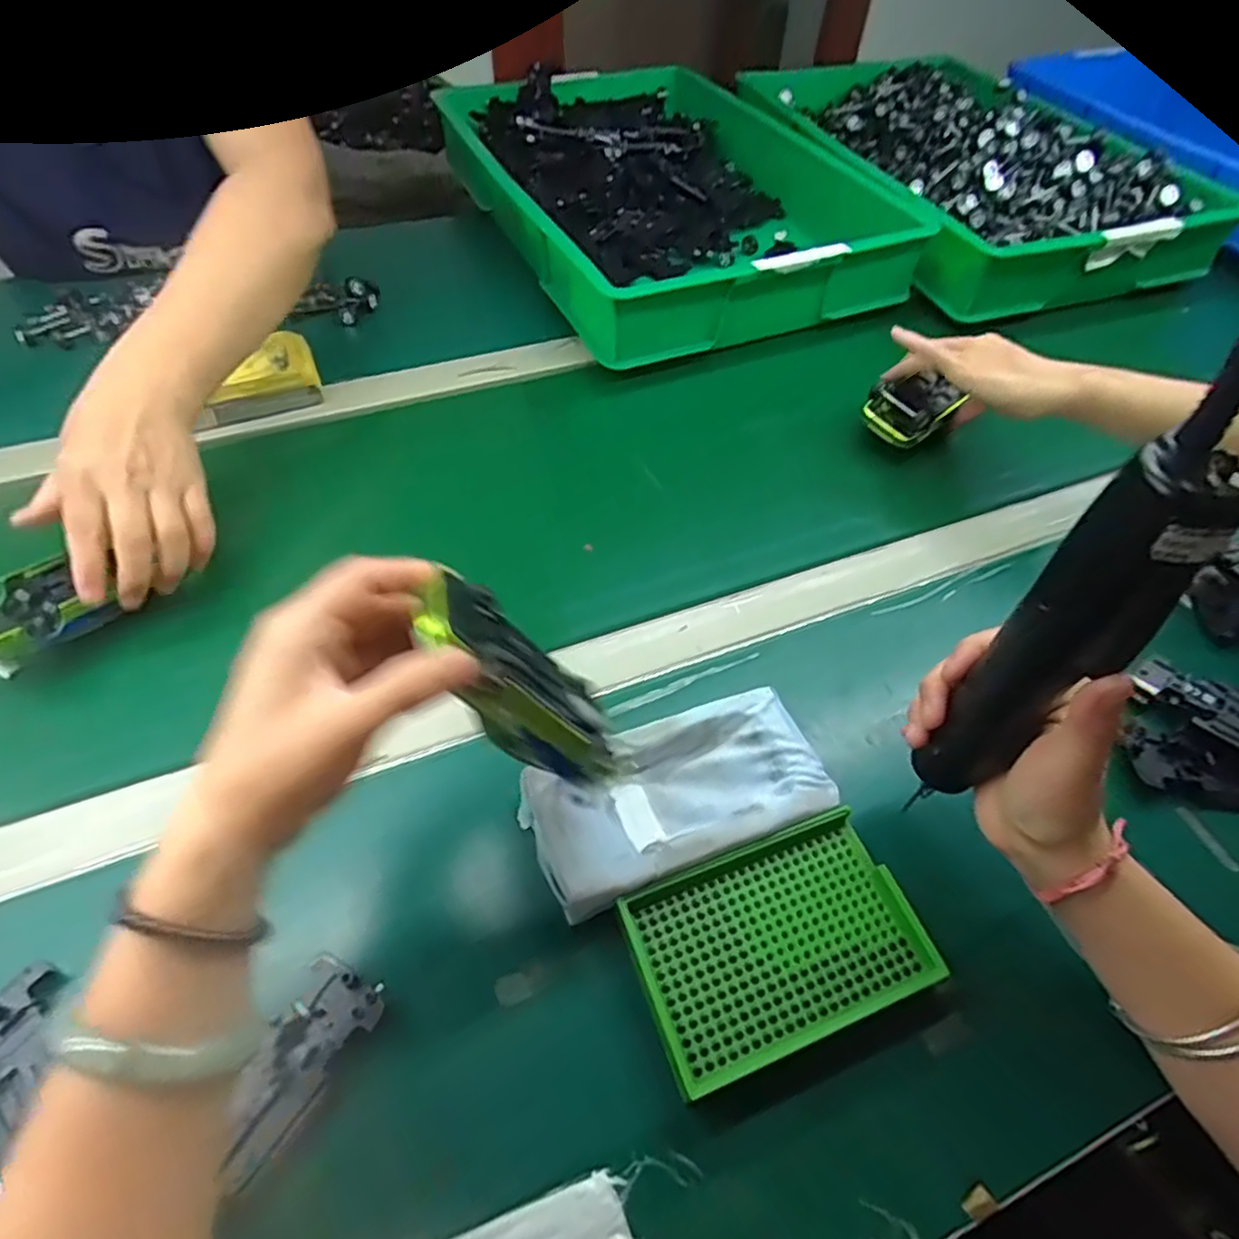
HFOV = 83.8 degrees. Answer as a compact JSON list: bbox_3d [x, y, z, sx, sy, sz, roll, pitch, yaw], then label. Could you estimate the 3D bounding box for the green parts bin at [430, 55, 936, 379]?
[{"bbox_3d":[0.043,-0.507,0.814,0.384,0.078,0.555,-19,56,-17],"label":"green parts bin"}]

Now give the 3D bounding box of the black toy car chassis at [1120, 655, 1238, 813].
[{"bbox_3d":[0.381,0.085,0.417,0.132,0.024,0.088,26,56,16],"label":"black toy car chassis"}]

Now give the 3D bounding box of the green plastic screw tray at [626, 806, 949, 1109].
[{"bbox_3d":[0.078,0.159,0.344,0.136,0.023,0.089,-15,55,-14],"label":"green plastic screw tray"}]

